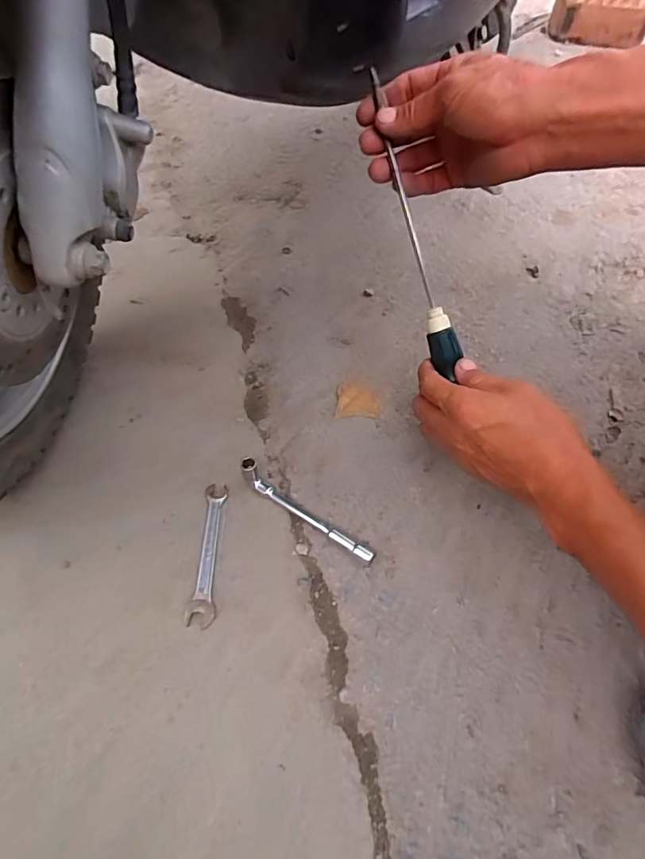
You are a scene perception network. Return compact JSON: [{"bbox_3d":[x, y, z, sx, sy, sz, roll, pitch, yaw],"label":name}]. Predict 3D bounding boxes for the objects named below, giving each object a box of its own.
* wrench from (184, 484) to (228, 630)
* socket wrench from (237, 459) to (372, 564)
[{"bbox_3d":[-0.094,0.098,0.385,0.021,0.006,0.119,1,54,-4],"label":"wrench"},{"bbox_3d":[-0.020,0.068,0.407,0.148,0.017,0.022,37,59,20],"label":"socket wrench"}]

